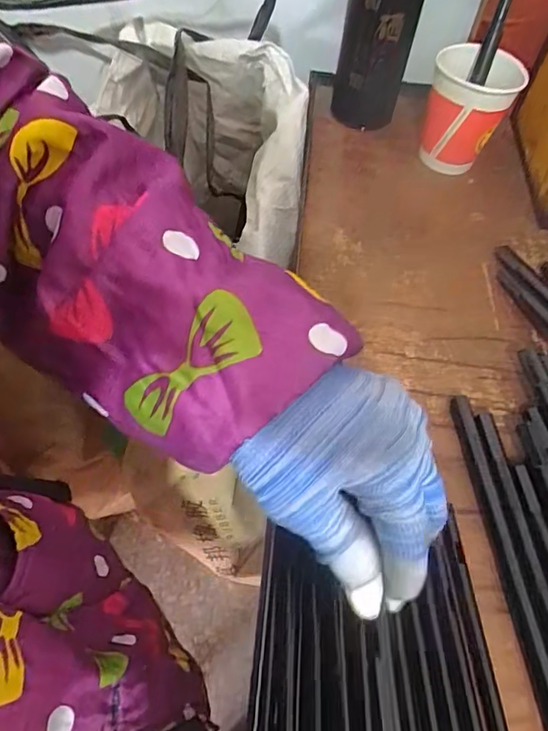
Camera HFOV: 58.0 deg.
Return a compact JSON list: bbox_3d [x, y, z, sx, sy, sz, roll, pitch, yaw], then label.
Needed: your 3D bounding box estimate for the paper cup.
[{"bbox_3d":[0.172,-0.231,0.449,0.072,0.085,0.065,17,57,6],"label":"paper cup"}]

